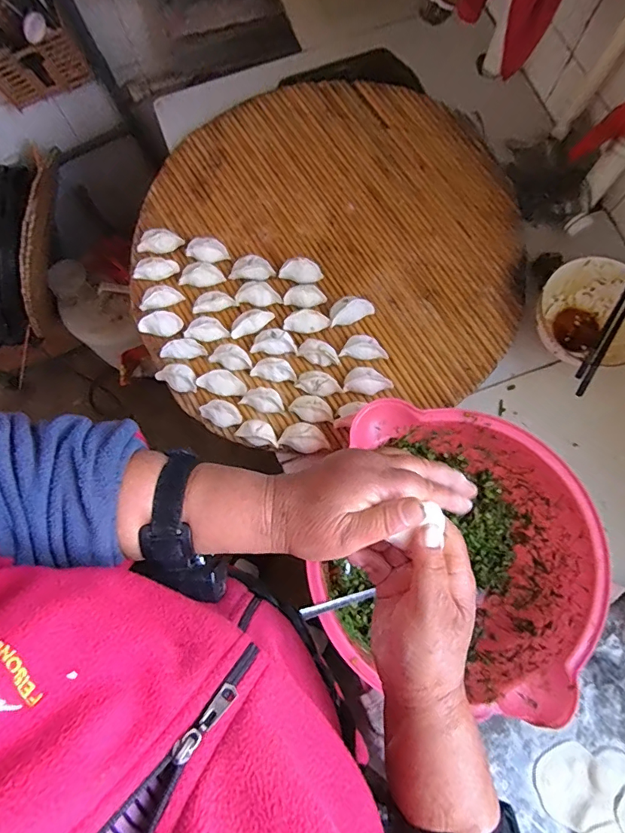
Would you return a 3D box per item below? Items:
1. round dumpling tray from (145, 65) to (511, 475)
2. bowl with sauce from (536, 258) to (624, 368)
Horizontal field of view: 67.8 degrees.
[{"bbox_3d":[0.013,-0.232,0.622,0.491,0.035,0.519,0,77,0],"label":"round dumpling tray"},{"bbox_3d":[0.344,-0.123,0.578,0.137,0.054,0.132,9,77,2],"label":"bowl with sauce"}]

